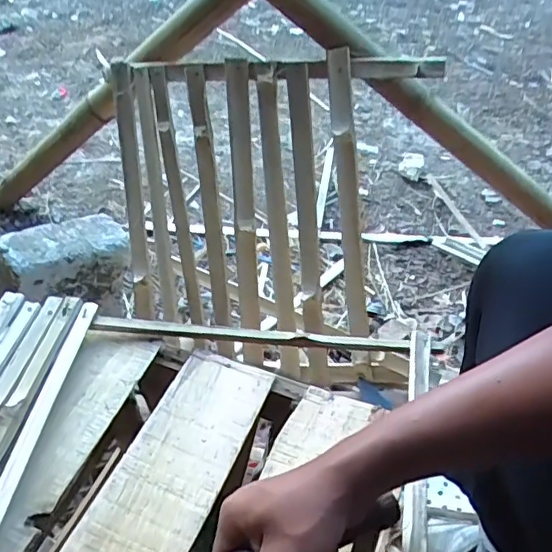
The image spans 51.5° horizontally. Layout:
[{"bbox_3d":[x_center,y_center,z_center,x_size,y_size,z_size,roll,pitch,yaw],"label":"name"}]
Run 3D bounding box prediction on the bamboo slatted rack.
[{"bbox_3d":[-0.013,-0.073,0.909,0.450,0.505,0.093,3,24,11],"label":"bamboo slatted rack"}]

